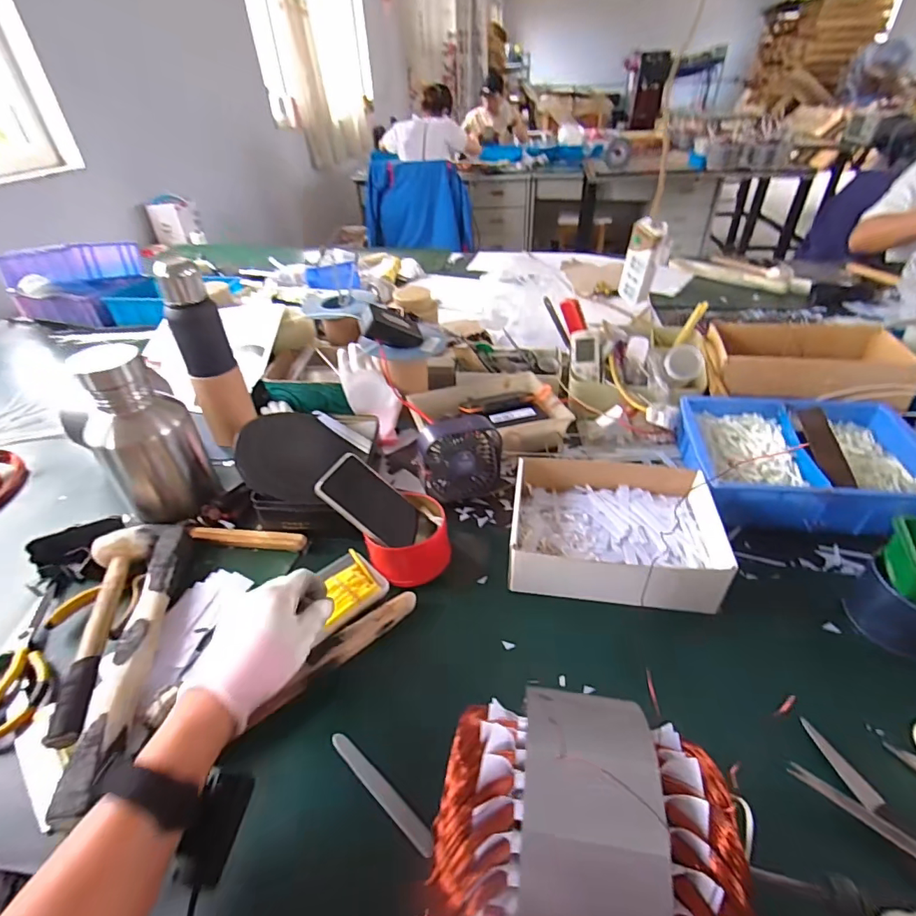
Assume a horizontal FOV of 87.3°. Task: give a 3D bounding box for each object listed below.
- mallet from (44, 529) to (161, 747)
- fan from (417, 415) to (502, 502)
[{"bbox_3d":[-0.401,0.182,0.530,0.070,0.034,0.257,-8,39,-7],"label":"mallet"},{"bbox_3d":[0.004,-0.001,0.696,0.119,0.116,0.054,-9,40,-9],"label":"fan"}]

